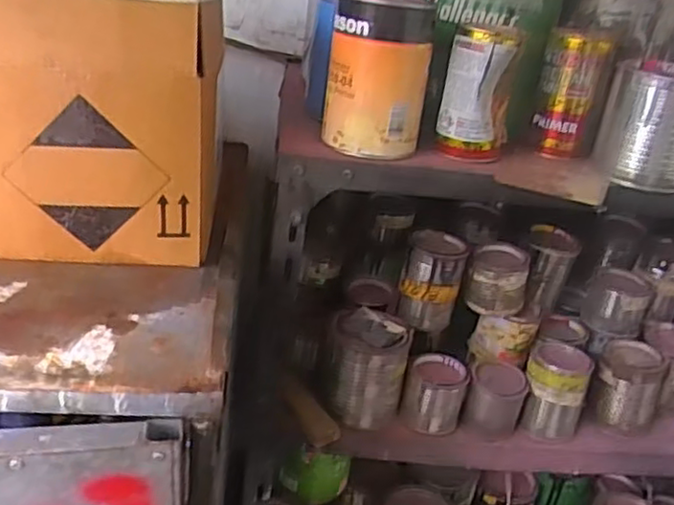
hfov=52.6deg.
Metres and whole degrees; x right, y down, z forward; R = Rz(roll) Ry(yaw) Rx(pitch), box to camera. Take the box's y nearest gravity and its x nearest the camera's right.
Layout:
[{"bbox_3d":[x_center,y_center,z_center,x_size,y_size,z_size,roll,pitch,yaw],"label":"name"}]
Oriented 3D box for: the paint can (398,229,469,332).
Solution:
[{"bbox_3d":[0.119,0.037,0.856,0.067,0.109,0.066,6,23,-3],"label":"paint can"}]

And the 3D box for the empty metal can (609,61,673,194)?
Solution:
[{"bbox_3d":[0.330,-0.131,0.714,0.092,0.117,0.095,14,24,16],"label":"empty metal can"}]

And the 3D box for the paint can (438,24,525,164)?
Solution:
[{"bbox_3d":[0.150,-0.167,0.715,0.053,0.135,0.065,24,28,34],"label":"paint can"}]

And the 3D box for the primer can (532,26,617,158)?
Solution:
[{"bbox_3d":[0.266,-0.184,0.773,0.066,0.133,0.069,13,24,13],"label":"primer can"}]

